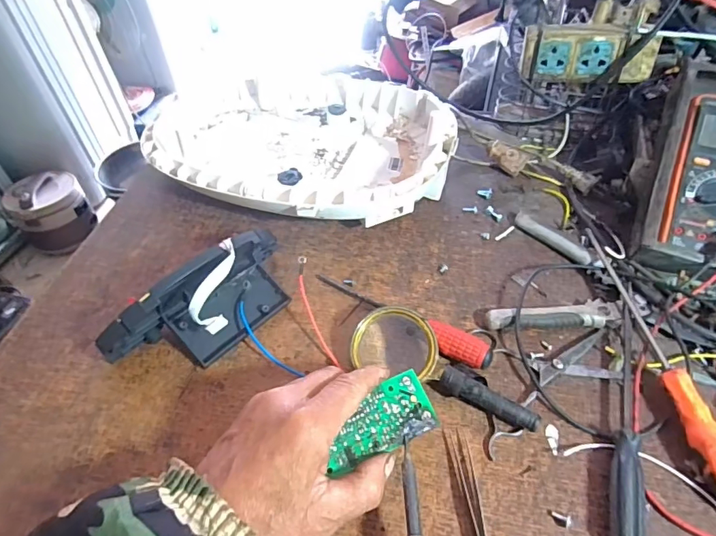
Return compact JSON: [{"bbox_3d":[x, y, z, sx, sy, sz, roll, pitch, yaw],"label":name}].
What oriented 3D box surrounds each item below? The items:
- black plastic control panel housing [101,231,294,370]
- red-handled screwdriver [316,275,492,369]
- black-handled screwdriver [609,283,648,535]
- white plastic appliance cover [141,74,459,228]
[{"bbox_3d":[-0.122,0.027,0.381,0.063,0.075,0.164,32,56,29],"label":"black plastic control panel housing"},{"bbox_3d":[0.032,0.043,0.400,0.171,0.021,0.023,23,51,23],"label":"red-handled screwdriver"},{"bbox_3d":[0.206,0.102,0.348,0.024,0.020,0.212,16,49,18],"label":"black-handled screwdriver"},{"bbox_3d":[-0.067,-0.141,0.553,0.340,0.069,0.256,15,49,17],"label":"white plastic appliance cover"}]

